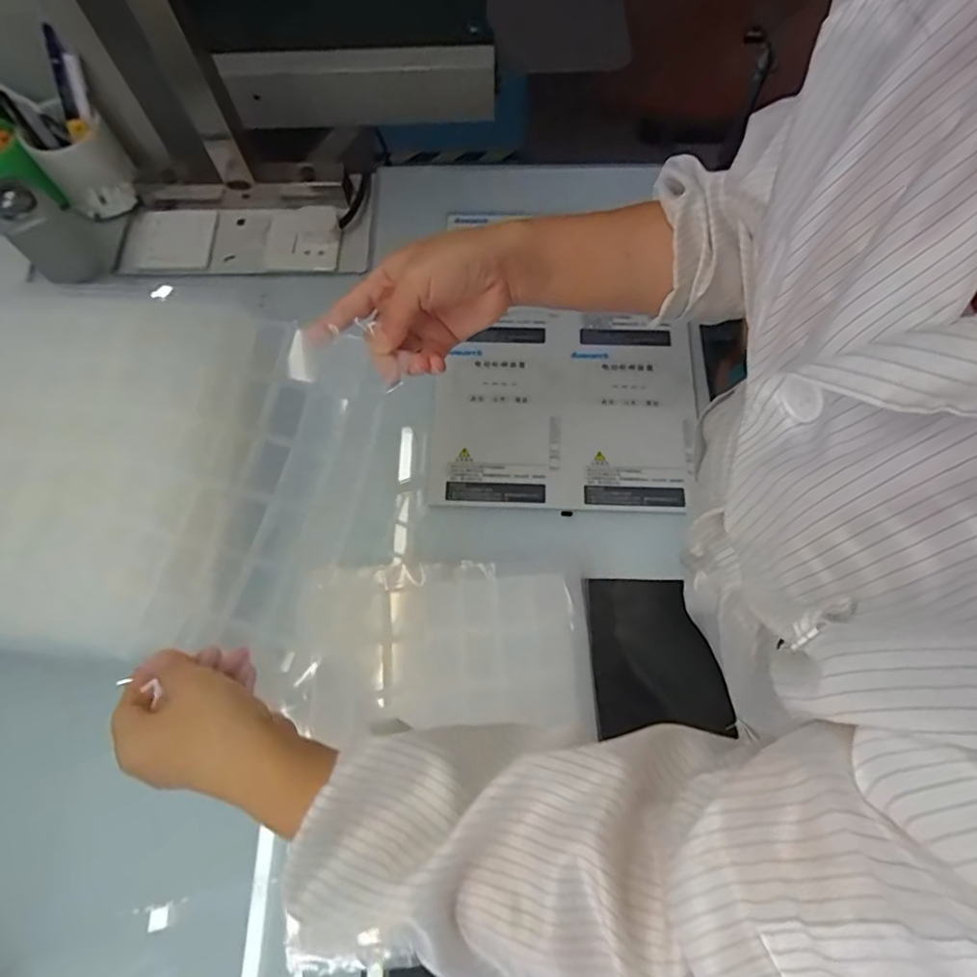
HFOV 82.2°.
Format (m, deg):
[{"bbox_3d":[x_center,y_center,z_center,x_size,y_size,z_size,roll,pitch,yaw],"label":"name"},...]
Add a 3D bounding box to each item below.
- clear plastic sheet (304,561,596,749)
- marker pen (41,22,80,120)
[{"bbox_3d":[-0.033,0.126,0.462,0.223,0.014,0.138,1,56,-7],"label":"clear plastic sheet"},{"bbox_3d":[-0.452,-0.439,0.591,0.011,0.116,0.016,20,70,-21],"label":"marker pen"}]

